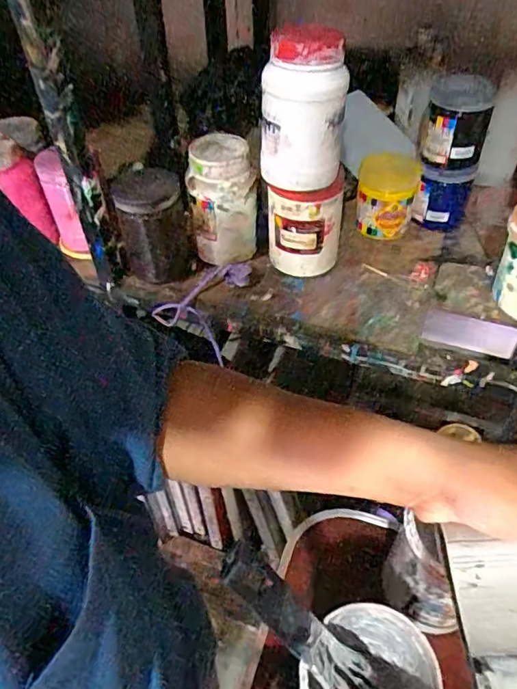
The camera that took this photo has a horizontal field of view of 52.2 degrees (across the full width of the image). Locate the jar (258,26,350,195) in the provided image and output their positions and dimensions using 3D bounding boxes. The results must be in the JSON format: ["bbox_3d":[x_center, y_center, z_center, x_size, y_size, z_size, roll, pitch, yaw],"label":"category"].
[{"bbox_3d":[0.053,-0.283,0.632,0.096,0.162,0.088,3,47,5],"label":"jar"}]

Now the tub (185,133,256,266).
[{"bbox_3d":[-0.052,-0.207,0.771,0.095,0.166,0.083,-2,47,0],"label":"tub"}]

